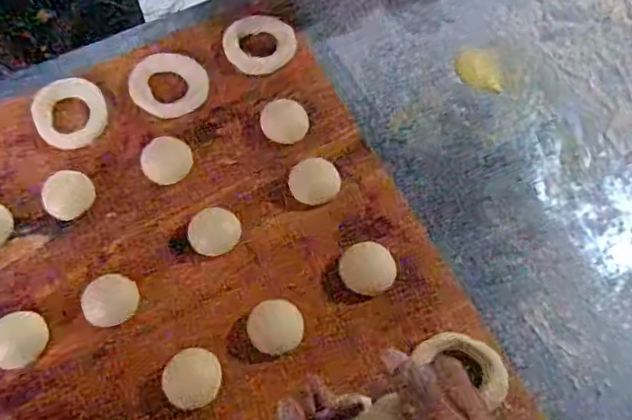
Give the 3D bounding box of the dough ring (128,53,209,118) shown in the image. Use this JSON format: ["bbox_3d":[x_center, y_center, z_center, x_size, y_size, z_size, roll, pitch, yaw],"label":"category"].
[{"bbox_3d":[-0.151,-0.130,0.624,0.081,0.005,0.073,32,69,13],"label":"dough ring"}]

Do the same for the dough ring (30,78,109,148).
[{"bbox_3d":[-0.247,-0.097,0.612,0.069,0.012,0.077,-24,68,-11],"label":"dough ring"}]

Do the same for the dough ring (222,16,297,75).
[{"bbox_3d":[-0.060,-0.176,0.648,0.075,0.008,0.071,0,65,0],"label":"dough ring"}]

